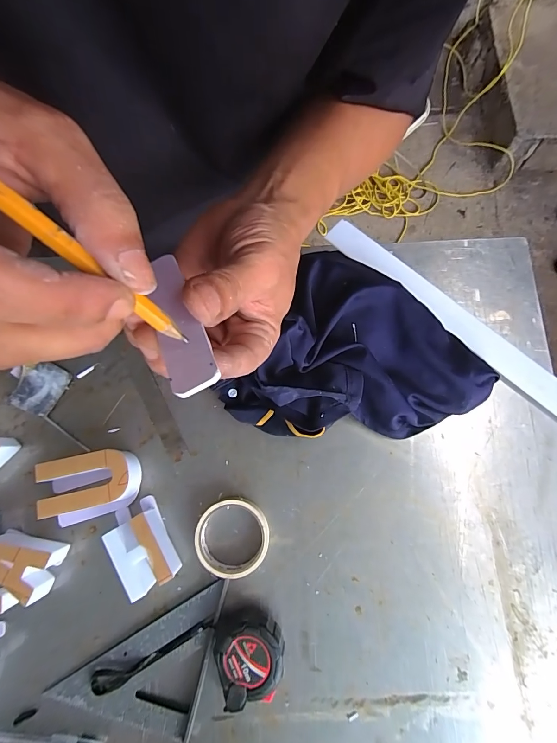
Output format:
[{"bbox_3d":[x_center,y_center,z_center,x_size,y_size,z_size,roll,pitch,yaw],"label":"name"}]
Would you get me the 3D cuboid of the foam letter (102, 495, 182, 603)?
[{"bbox_3d":[-0.169,0.213,0.437,0.057,0.048,0.098,-28,80,-5],"label":"foam letter"}]

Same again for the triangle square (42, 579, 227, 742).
[{"bbox_3d":[-0.142,0.367,0.421,0.227,0.015,0.123,-28,80,-5],"label":"triangle square"}]

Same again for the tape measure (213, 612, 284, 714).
[{"bbox_3d":[-0.033,0.332,0.418,0.078,0.041,0.093,-7,79,-1],"label":"tape measure"}]

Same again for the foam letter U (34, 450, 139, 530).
[{"bbox_3d":[-0.238,0.145,0.450,0.116,0.050,0.081,-12,79,-2],"label":"foam letter U"}]

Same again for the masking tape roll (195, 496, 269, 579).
[{"bbox_3d":[-0.057,0.207,0.450,0.089,0.025,0.088,0,79,0],"label":"masking tape roll"}]

